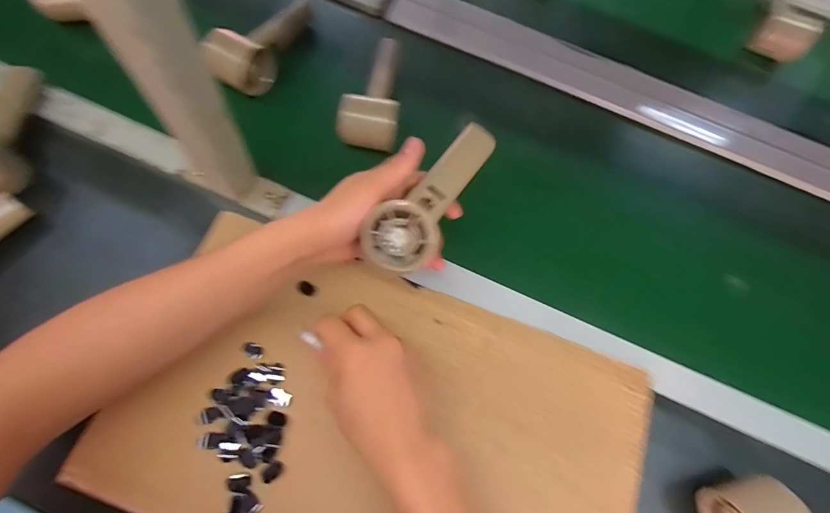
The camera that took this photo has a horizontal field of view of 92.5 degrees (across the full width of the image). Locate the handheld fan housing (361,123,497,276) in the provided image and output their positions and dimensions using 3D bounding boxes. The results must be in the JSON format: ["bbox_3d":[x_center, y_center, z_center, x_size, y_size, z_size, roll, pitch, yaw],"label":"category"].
[{"bbox_3d":[0.020,-0.055,0.345,0.052,0.034,0.159,35,72,11],"label":"handheld fan housing"}]

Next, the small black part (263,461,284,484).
[{"bbox_3d":[-0.125,0.189,0.350,0.018,0.004,0.012,-38,77,-18],"label":"small black part"}]

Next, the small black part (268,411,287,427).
[{"bbox_3d":[-0.126,0.149,0.365,0.016,0.004,0.012,20,68,2],"label":"small black part"}]

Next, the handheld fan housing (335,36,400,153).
[{"bbox_3d":[-0.050,-0.209,0.484,0.065,0.051,0.156,6,69,-4],"label":"handheld fan housing"}]

